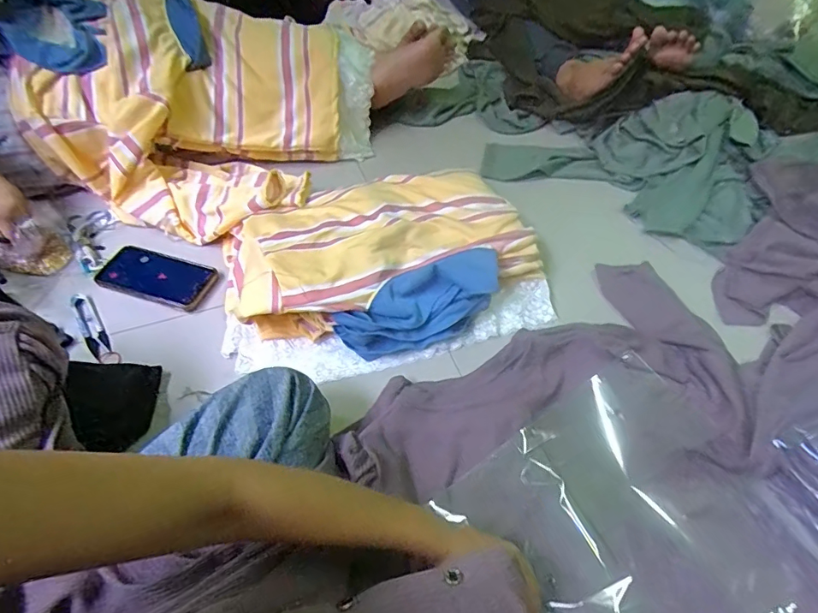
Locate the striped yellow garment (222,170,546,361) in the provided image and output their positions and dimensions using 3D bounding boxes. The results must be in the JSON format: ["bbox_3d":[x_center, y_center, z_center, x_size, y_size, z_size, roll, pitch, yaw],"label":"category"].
[{"bbox_3d":[-0.034,-0.080,0.683,0.423,0.098,0.280,-16,55,-12],"label":"striped yellow garment"}]

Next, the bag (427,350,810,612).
[{"bbox_3d":[0.211,0.243,0.490,0.346,0.027,0.277,-29,61,-19],"label":"bag"}]

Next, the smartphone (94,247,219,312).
[{"bbox_3d":[-0.367,-0.045,0.704,0.161,0.016,0.079,16,62,4],"label":"smartphone"}]

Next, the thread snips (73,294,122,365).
[{"bbox_3d":[-0.423,0.035,0.636,0.027,0.020,0.138,-33,61,-23],"label":"thread snips"}]

